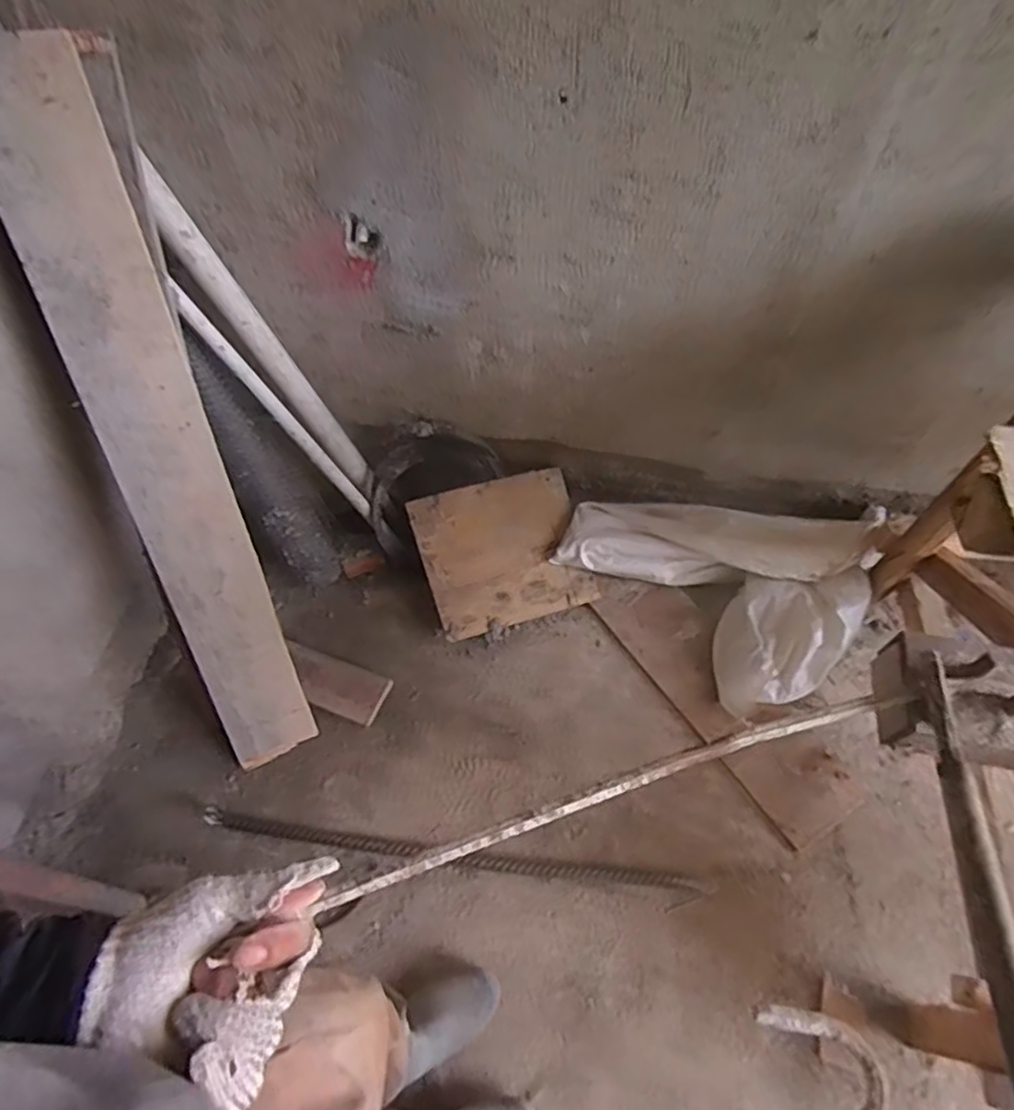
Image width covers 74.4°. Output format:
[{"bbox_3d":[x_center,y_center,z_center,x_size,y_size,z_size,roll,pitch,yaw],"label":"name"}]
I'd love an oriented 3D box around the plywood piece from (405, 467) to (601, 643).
[{"bbox_3d":[-0.006,-0.009,1.554,0.367,0.025,0.332,-15,83,-9],"label":"plywood piece"}]

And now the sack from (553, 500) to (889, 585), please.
[{"bbox_3d":[0.454,-0.034,1.534,0.651,0.210,0.169,5,58,6],"label":"sack"}]

